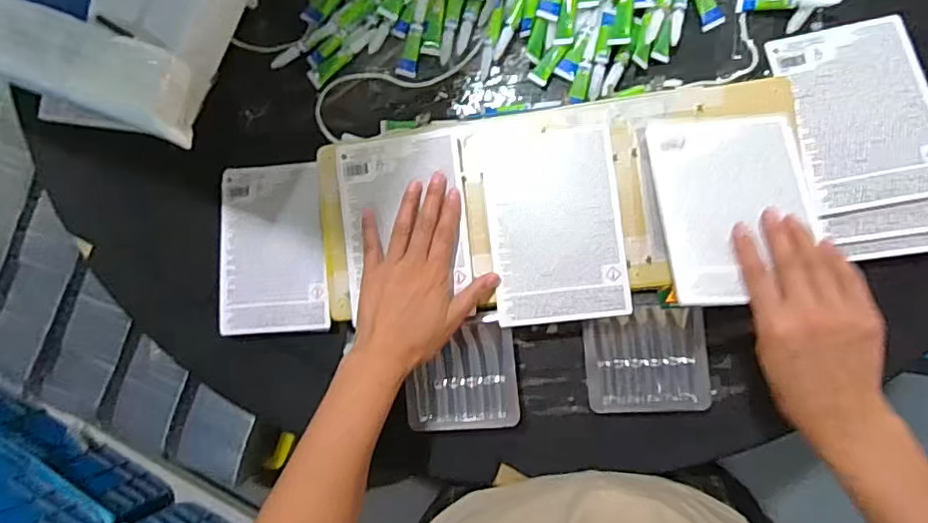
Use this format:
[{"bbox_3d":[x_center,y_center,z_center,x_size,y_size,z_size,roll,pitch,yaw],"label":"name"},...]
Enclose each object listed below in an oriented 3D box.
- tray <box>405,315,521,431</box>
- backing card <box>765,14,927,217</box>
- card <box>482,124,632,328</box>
[{"bbox_3d":[-0.001,0.107,0.551,0.101,0.029,0.096,-6,85,8],"label":"tray"},{"bbox_3d":[0.346,-0.130,0.513,0.112,0.007,0.168,-10,75,10],"label":"backing card"},{"bbox_3d":[0.080,-0.033,0.521,0.113,0.007,0.170,-6,84,9],"label":"card"}]

